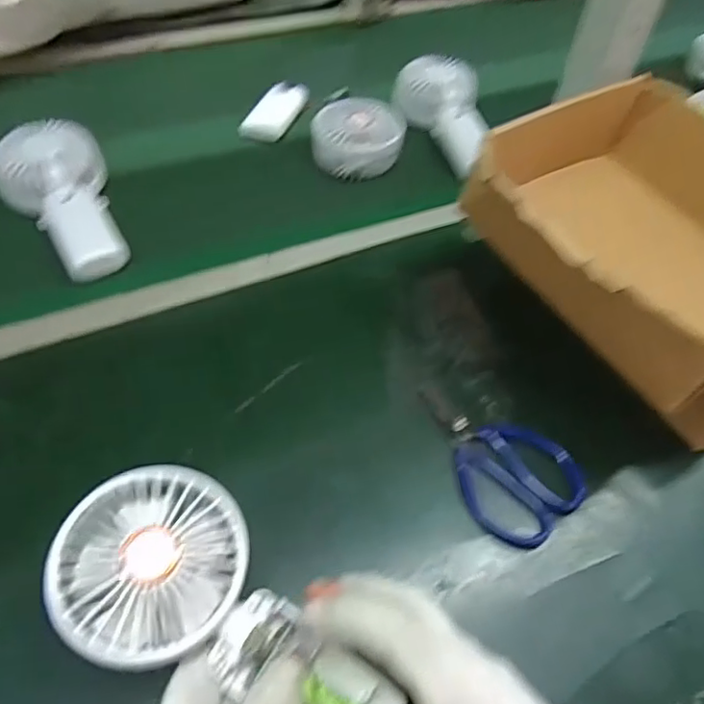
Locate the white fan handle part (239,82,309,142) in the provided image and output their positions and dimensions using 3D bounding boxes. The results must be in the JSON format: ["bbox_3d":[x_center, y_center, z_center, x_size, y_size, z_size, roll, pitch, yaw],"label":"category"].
[{"bbox_3d":[-0.084,-0.269,0.663,0.048,0.013,0.102,18,52,10],"label":"white fan handle part"}]

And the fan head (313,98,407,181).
[{"bbox_3d":[0.006,-0.221,0.604,0.091,0.047,0.067,7,56,-1],"label":"fan head"}]

